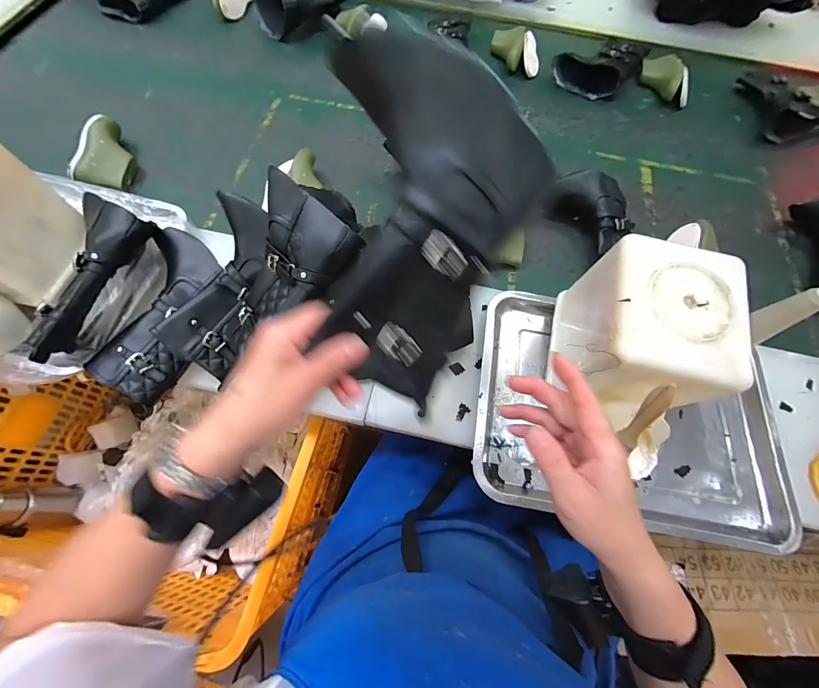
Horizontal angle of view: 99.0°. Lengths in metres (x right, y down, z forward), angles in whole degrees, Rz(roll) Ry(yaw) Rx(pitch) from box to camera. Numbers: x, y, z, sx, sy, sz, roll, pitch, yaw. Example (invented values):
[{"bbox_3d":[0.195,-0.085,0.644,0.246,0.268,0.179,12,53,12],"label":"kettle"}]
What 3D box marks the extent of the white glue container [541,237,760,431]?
[{"bbox_3d":[0.264,-0.012,0.402,0.133,0.140,0.153,16,68,4],"label":"white glue container"}]

